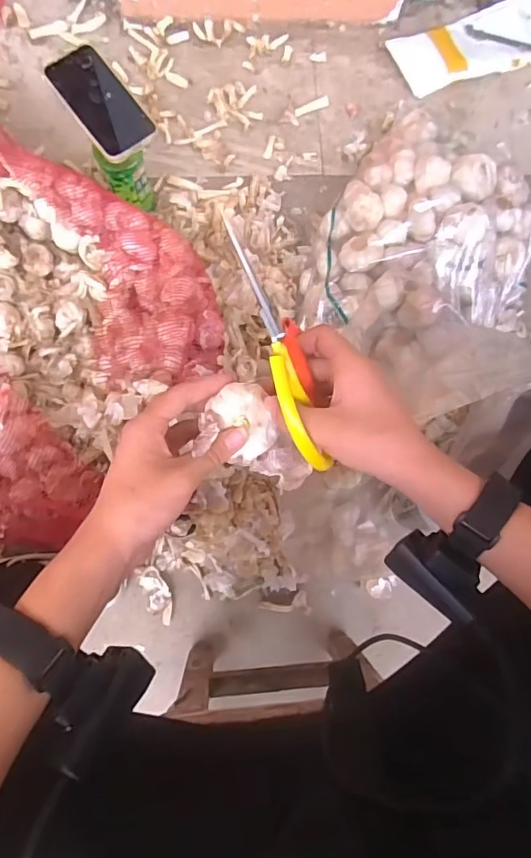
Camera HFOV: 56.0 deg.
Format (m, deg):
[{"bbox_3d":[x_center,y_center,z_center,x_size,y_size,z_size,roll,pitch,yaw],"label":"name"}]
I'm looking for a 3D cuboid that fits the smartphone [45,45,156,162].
[{"bbox_3d":[-0.205,-0.407,0.626,0.076,0.013,0.130,-33,104,18],"label":"smartphone"}]

